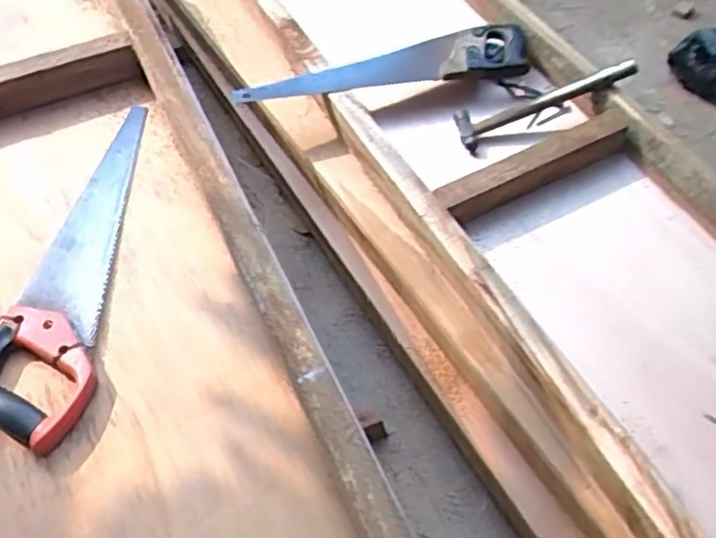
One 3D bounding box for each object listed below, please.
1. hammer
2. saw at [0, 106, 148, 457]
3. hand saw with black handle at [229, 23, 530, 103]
[{"bbox_3d":[0.289,-0.252,1.023,0.276,0.048,0.058,-21,54,13],"label":"hammer"},{"bbox_3d":[-0.353,-0.018,0.793,0.130,0.026,0.478,-4,55,0],"label":"saw"},{"bbox_3d":[0.035,-0.336,1.099,0.486,0.047,0.116,-9,54,-2],"label":"hand saw with black handle"}]

